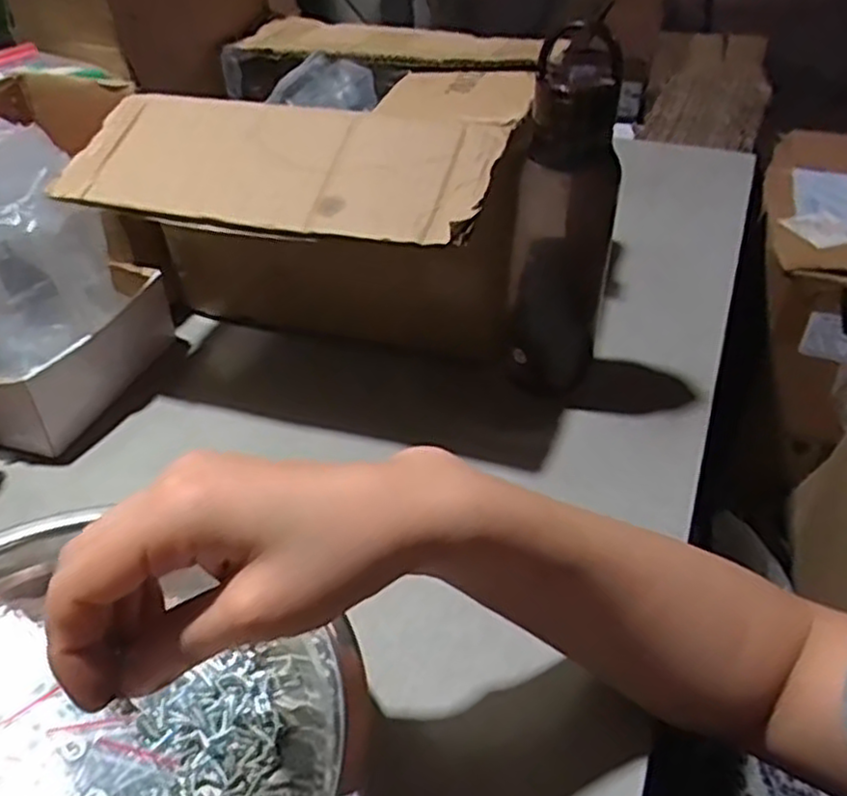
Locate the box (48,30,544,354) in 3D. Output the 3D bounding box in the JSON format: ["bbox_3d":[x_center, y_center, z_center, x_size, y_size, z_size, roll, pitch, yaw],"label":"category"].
[{"bbox_3d":[-0.062,-0.162,0.614,0.314,0.186,0.326,11,41,15],"label":"box"}]

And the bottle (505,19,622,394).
[{"bbox_3d":[0.098,-0.115,0.519,0.065,0.242,0.068,9,40,12],"label":"bottle"}]

